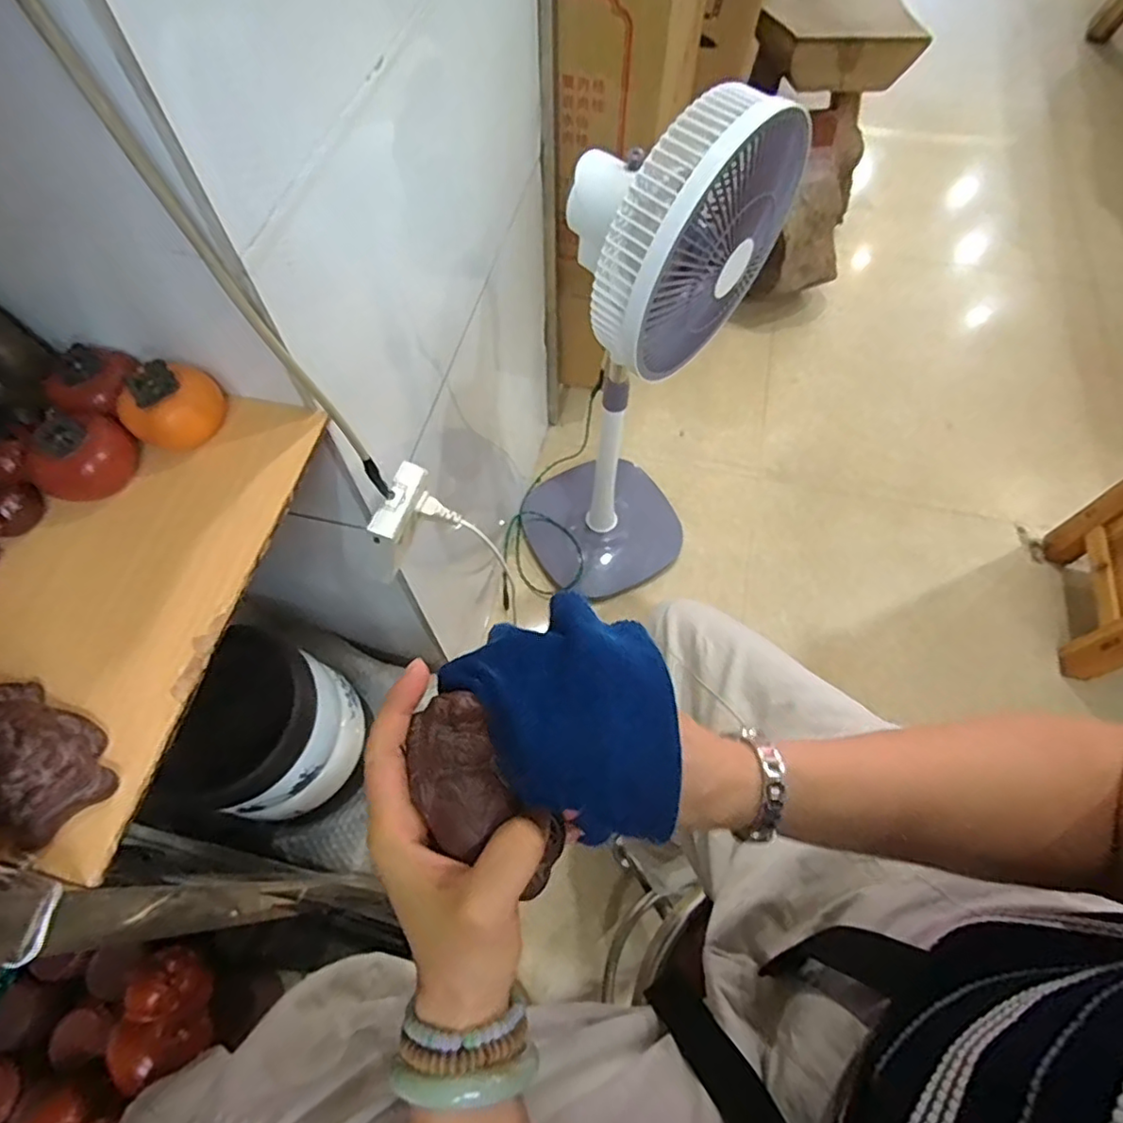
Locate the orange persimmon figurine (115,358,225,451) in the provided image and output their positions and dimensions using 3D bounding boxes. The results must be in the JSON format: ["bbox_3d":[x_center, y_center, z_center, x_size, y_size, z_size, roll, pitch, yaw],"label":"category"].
[{"bbox_3d":[-0.262,-0.104,0.424,0.050,0.049,0.063,42,70,18],"label":"orange persimmon figurine"}]

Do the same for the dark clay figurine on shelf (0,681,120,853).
[{"bbox_3d":[-0.293,0.103,0.333,0.100,0.034,0.058,31,67,15],"label":"dark clay figurine on shelf"}]

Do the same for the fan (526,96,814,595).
[{"bbox_3d":[0.080,-0.235,0.916,0.263,0.827,0.254,-38,69,-17],"label":"fan"}]

